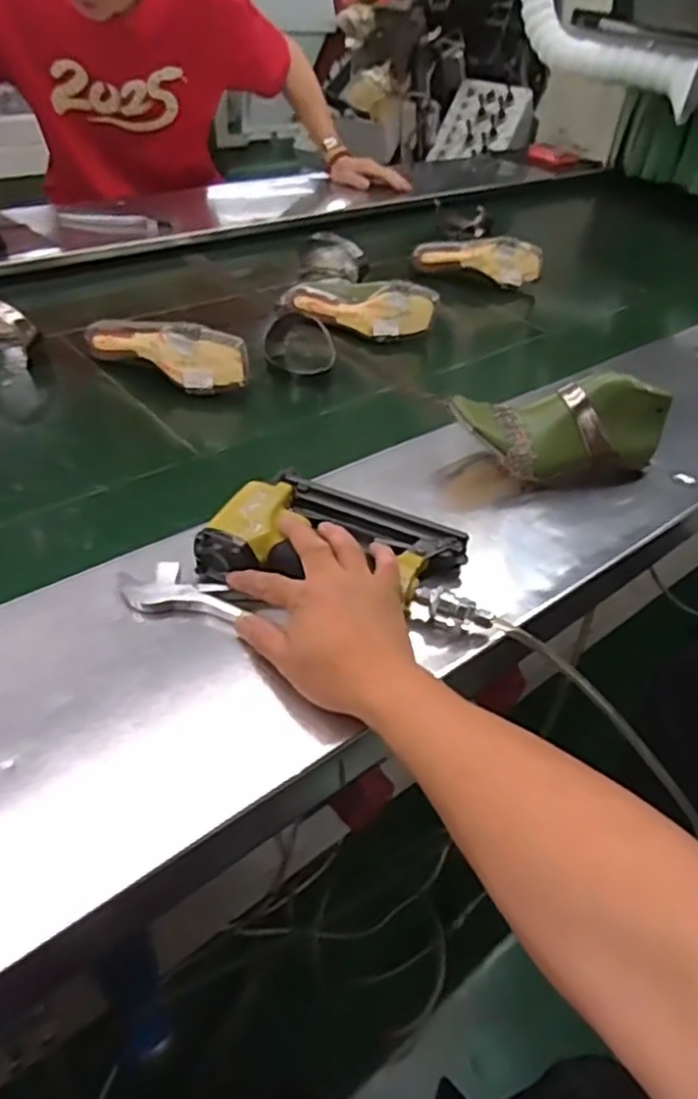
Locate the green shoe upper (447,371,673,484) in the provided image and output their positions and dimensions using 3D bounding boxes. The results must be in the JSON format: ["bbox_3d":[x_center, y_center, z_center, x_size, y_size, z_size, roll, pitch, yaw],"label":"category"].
[{"bbox_3d":[0.217,-0.122,0.717,0.222,0.091,0.079,-8,43,-15],"label":"green shoe upper"}]

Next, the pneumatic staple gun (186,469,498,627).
[{"bbox_3d":[0.006,0.000,0.586,0.226,0.046,0.132,17,42,13],"label":"pneumatic staple gun"}]

